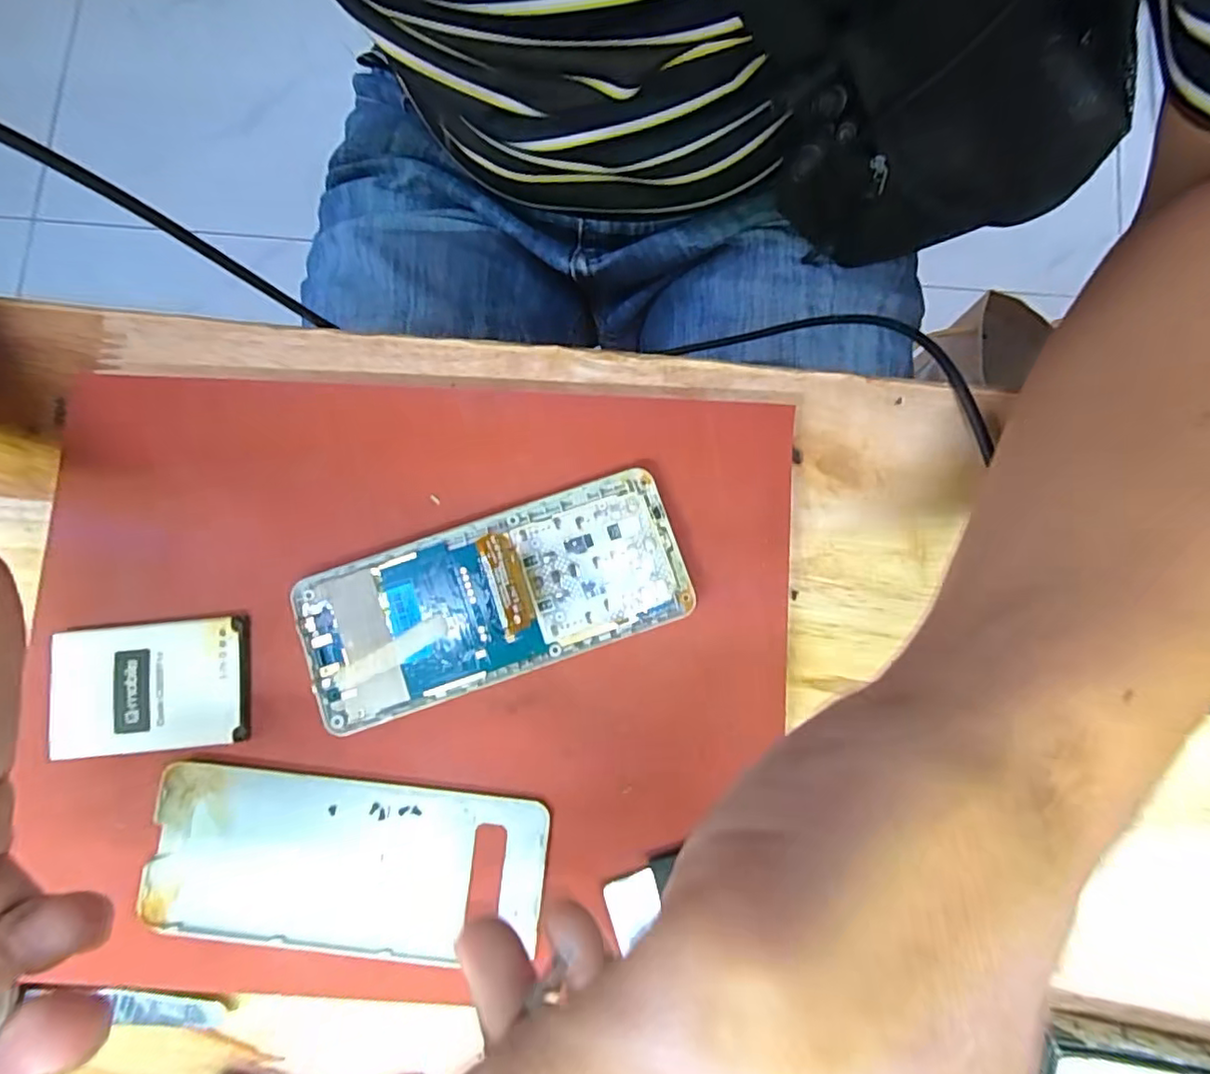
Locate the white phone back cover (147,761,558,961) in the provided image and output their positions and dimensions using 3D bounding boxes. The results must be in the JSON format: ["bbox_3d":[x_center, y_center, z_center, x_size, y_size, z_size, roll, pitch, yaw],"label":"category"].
[{"bbox_3d":[-0.079,0.101,0.183,0.120,0.006,0.047,6,83,1],"label":"white phone back cover"}]

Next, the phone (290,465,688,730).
[{"bbox_3d":[-0.036,0.019,0.189,0.120,0.010,0.050,-19,84,-2],"label":"phone"}]

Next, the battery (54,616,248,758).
[{"bbox_3d":[-0.141,0.046,0.184,0.054,0.009,0.039,-5,85,-6],"label":"battery"}]

